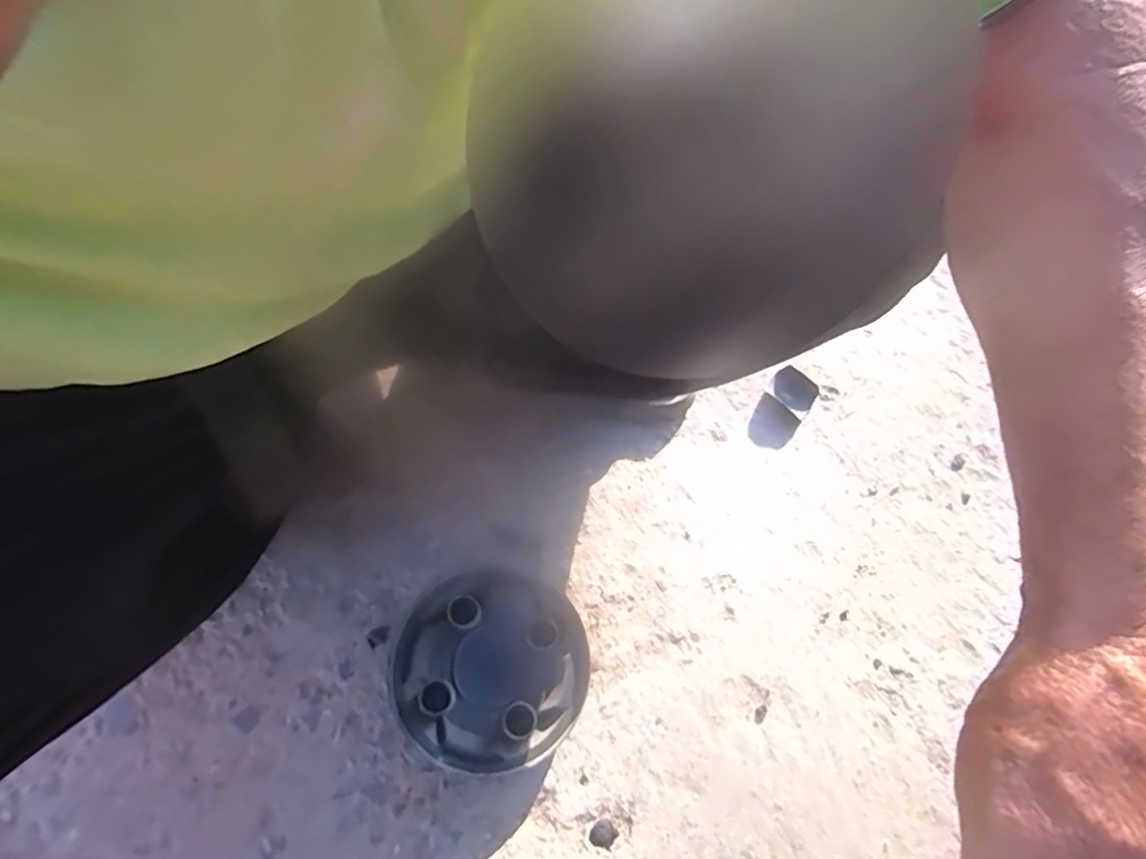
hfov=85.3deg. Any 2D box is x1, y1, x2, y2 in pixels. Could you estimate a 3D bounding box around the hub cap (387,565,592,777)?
[{"bbox_3d":[-0.072,0.201,0.533,0.163,0.040,0.155,1,67,-3],"label":"hub cap"}]

